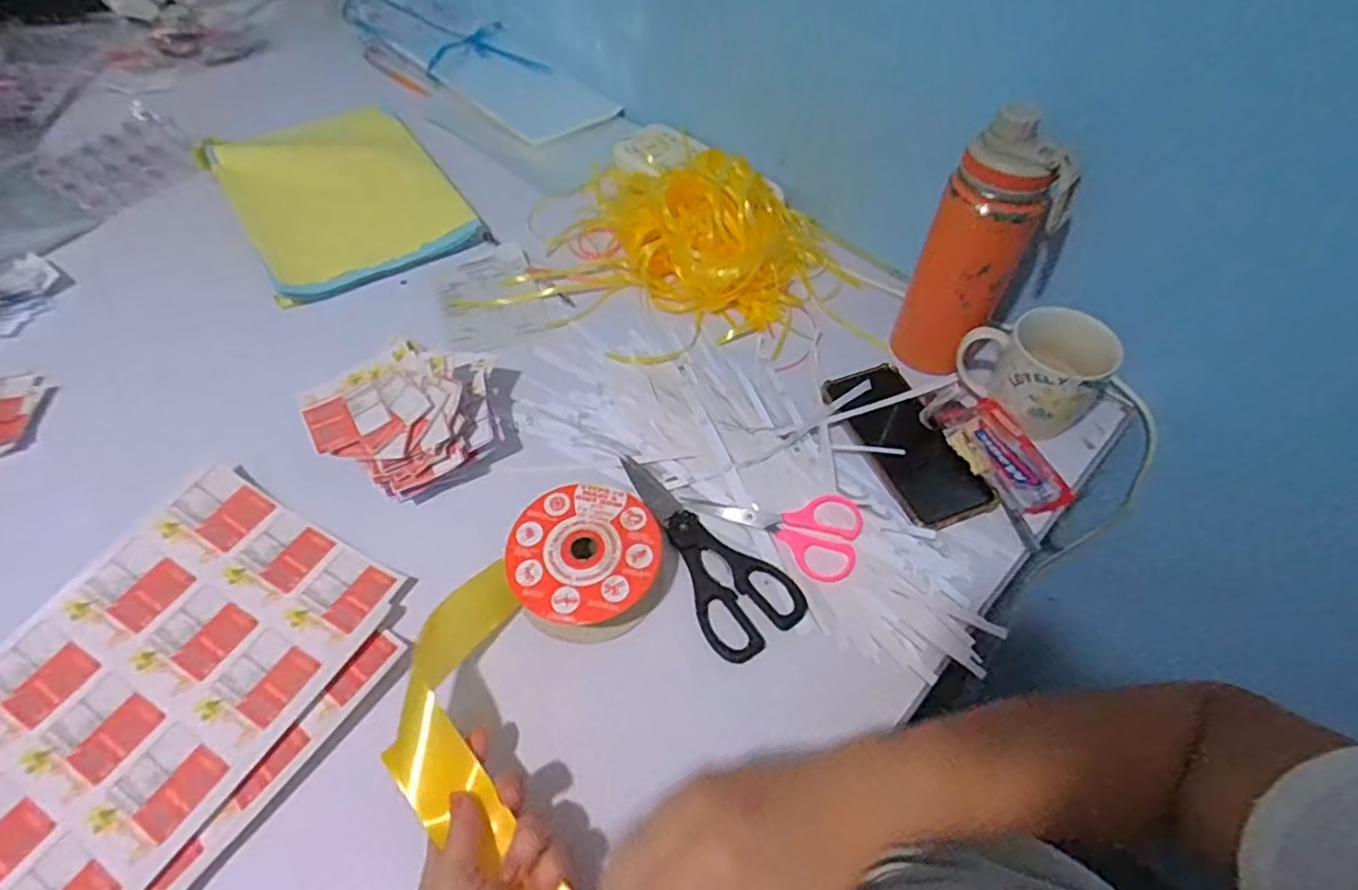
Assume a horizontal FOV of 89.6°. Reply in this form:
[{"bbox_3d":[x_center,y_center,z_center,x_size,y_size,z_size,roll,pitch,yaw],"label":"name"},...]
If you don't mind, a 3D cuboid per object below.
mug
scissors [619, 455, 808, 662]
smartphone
[{"bbox_3d":[0.312,-0.071,0.592,0.095,0.078,0.104,0,56,-1],"label":"mug"},{"bbox_3d":[0.023,0.072,0.535,0.076,0.006,0.186,-23,59,-16],"label":"scissors"},{"bbox_3d":[0.197,-0.004,0.593,0.077,0.016,0.164,-20,58,-14],"label":"smartphone"}]

